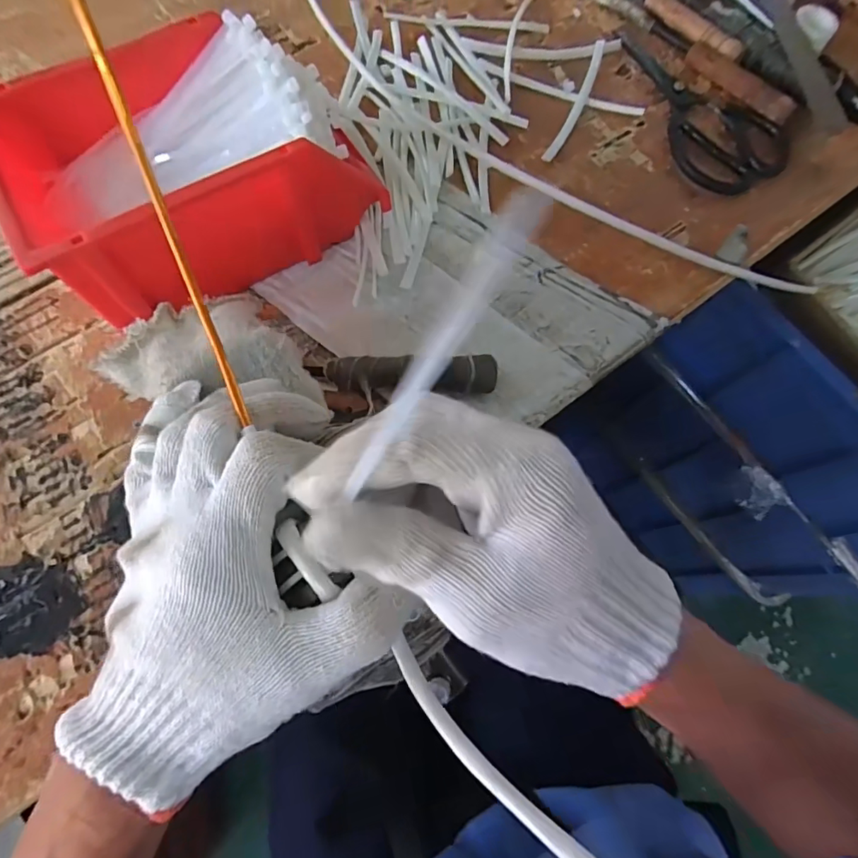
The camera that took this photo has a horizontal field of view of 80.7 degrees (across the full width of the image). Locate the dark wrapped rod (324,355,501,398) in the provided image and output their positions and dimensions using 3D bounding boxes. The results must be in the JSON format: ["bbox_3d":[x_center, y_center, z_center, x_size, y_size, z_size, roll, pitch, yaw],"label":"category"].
[{"bbox_3d":[-0.013,-0.039,0.394,0.129,0.029,0.028,-1,71,-3],"label":"dark wrapped rod"}]

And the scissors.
[{"bbox_3d":[0.267,-0.334,0.518,0.108,0.007,0.220,-29,75,-12],"label":"scissors"}]

